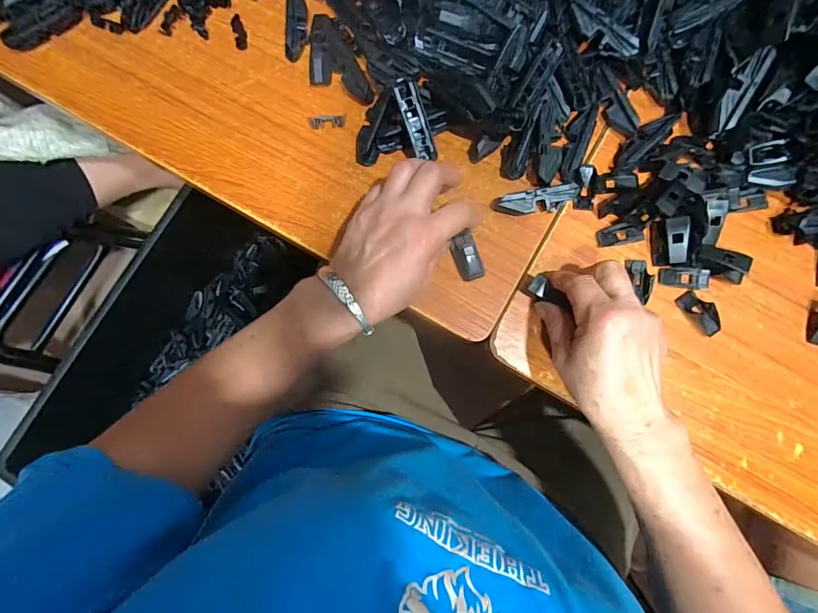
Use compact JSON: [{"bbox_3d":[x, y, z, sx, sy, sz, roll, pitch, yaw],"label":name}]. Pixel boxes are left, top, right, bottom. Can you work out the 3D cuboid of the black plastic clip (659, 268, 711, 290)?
[{"bbox_3d":[0.247,-0.026,0.352,0.042,0.004,0.017,5,83,1],"label":"black plastic clip"}]

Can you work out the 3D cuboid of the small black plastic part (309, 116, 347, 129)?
[{"bbox_3d":[-0.080,-0.181,0.384,0.035,0.006,0.009,-3,83,0],"label":"small black plastic part"}]

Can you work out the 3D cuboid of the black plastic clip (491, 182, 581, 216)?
[{"bbox_3d":[0.117,-0.096,0.360,0.074,0.020,0.019,-6,83,0],"label":"black plastic clip"}]

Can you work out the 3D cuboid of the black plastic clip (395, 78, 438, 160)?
[{"bbox_3d":[0.006,-0.172,0.360,0.021,0.013,0.070,-21,110,2],"label":"black plastic clip"}]

